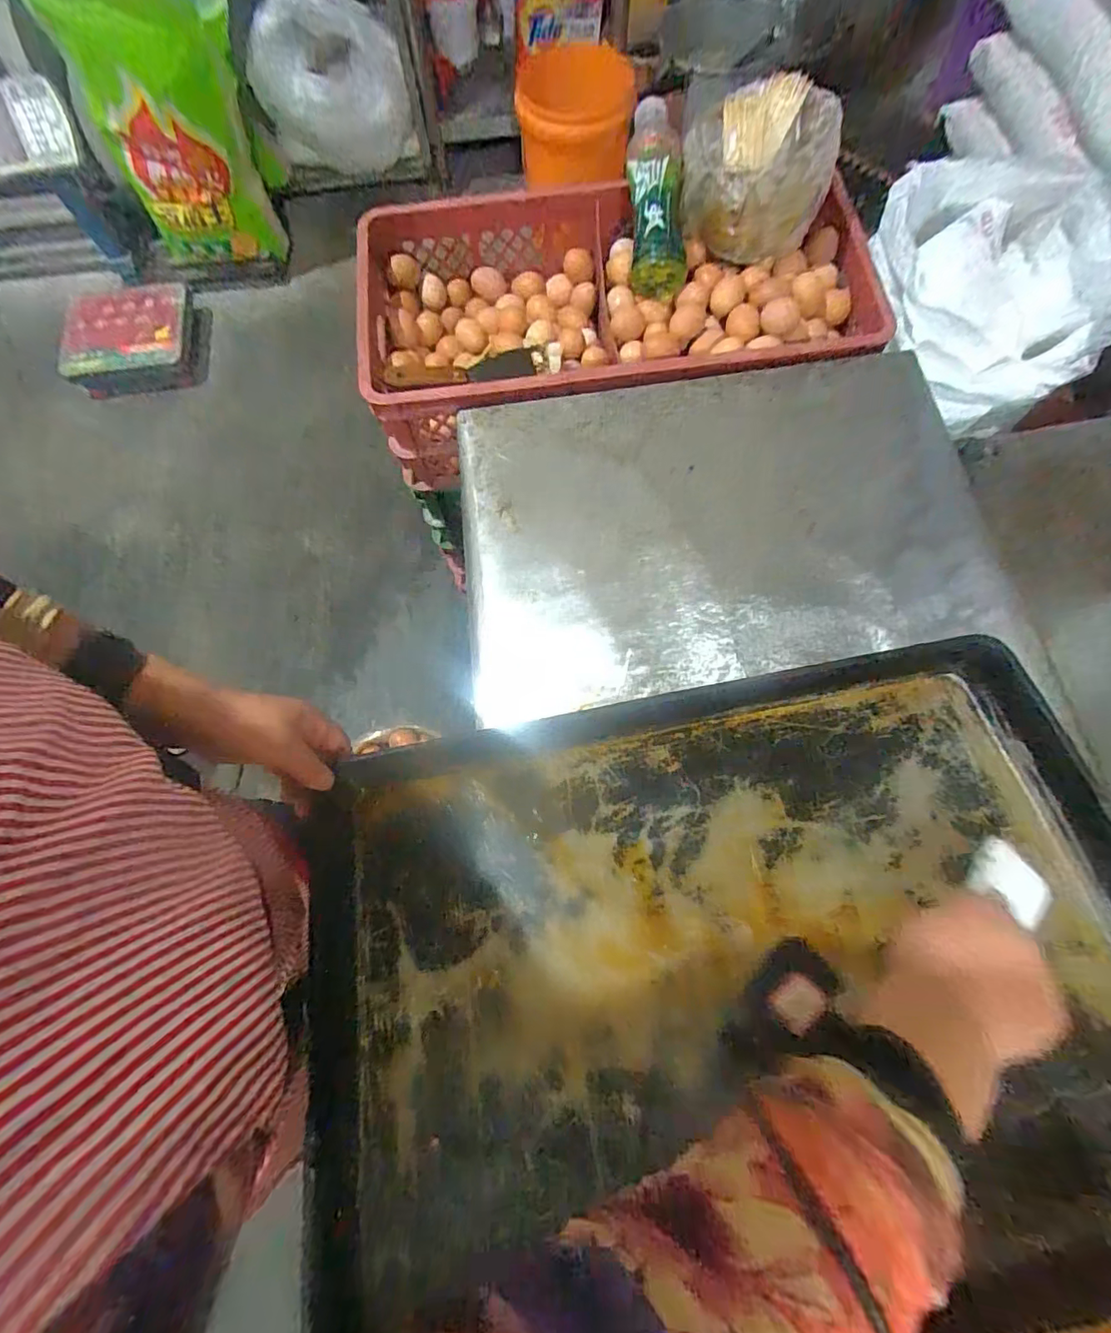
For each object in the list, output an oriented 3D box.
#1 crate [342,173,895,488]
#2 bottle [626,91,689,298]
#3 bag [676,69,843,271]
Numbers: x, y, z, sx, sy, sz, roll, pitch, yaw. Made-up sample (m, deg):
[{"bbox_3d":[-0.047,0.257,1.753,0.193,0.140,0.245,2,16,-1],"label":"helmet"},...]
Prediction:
[{"bbox_3d":[0.097,-0.495,0.770,0.701,0.162,0.378,-9,73,0],"label":"crate"},{"bbox_3d":[0.133,-0.627,0.707,0.071,0.067,0.247,-5,94,-2],"label":"bottle"},{"bbox_3d":[0.255,-0.647,0.694,0.183,0.107,0.183,1,70,0],"label":"bag"}]

